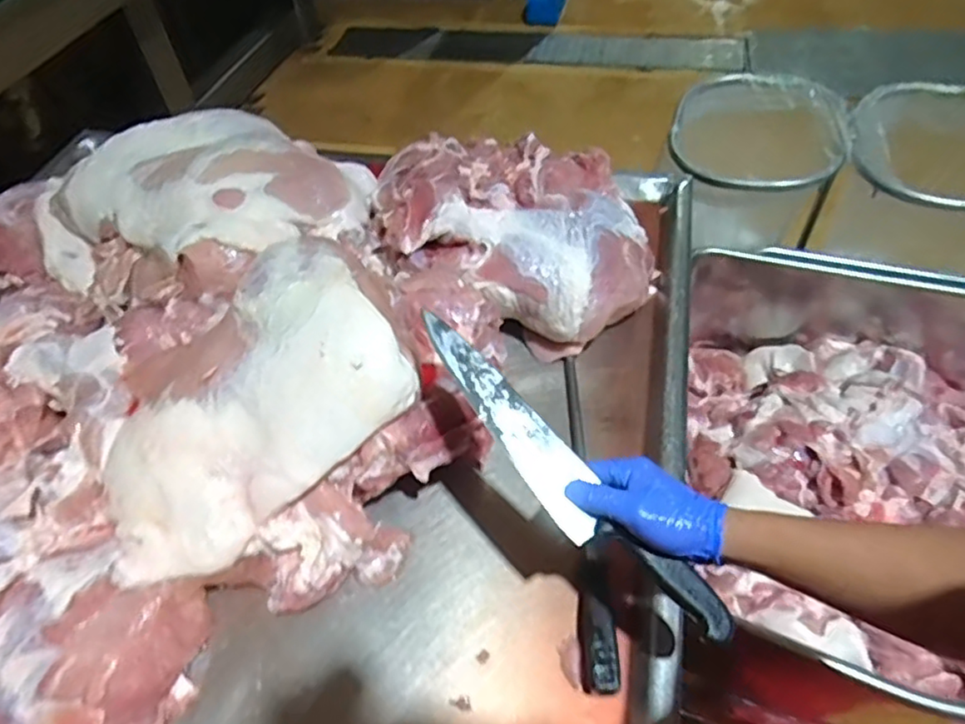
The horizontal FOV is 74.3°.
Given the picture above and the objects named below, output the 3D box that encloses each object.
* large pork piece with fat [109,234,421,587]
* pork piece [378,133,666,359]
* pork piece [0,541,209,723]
[{"bbox_3d":[-0.254,0.027,0.674,0.340,0.125,0.270,-28,53,-17],"label":"large pork piece with fat"},{"bbox_3d":[0.050,-0.189,0.872,0.339,0.145,0.363,-17,51,-8],"label":"pork piece"},{"bbox_3d":[-0.377,0.285,0.597,0.194,0.084,0.199,3,51,8],"label":"pork piece"}]

